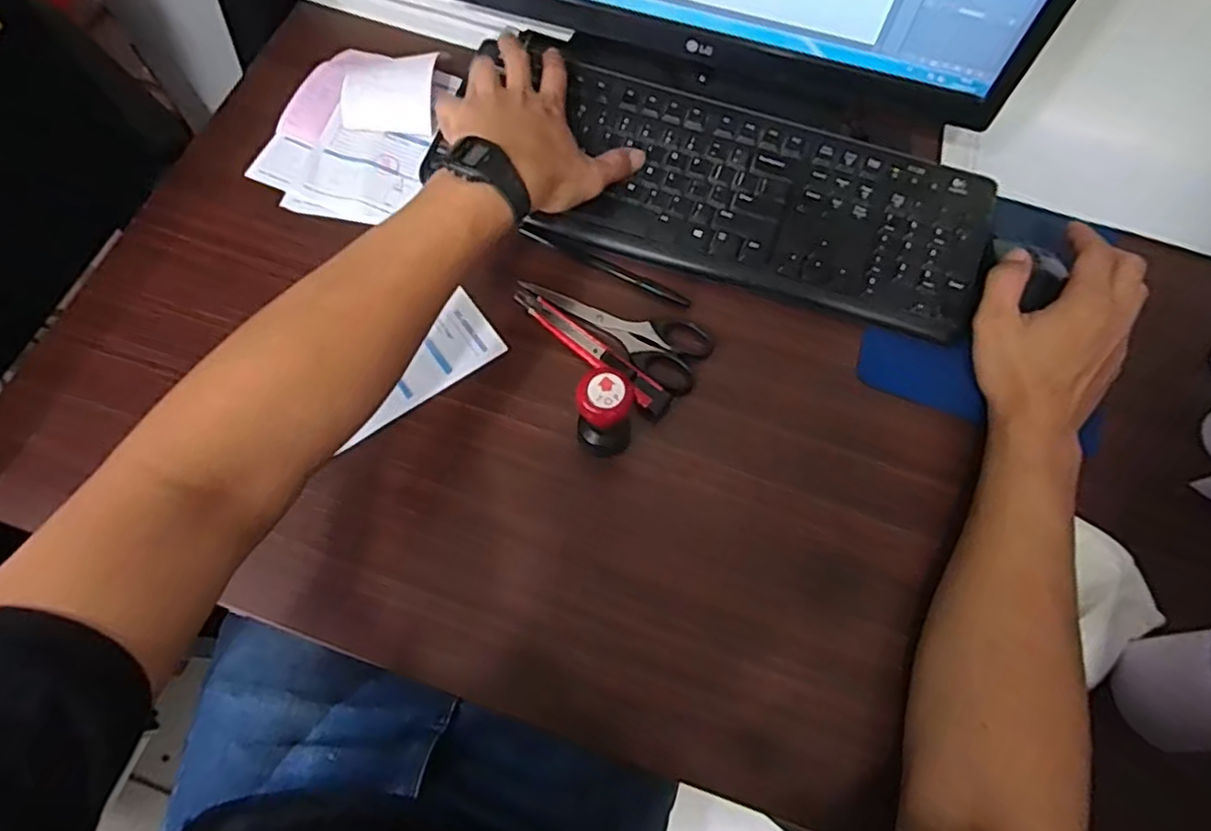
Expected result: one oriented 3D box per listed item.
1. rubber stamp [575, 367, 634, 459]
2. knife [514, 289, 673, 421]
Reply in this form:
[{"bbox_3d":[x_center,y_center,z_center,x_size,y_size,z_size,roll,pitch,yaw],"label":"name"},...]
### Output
[{"bbox_3d":[0.000,-0.001,0.427,0.032,0.070,0.034,1,68,-2],"label":"rubber stamp"},{"bbox_3d":[-0.011,-0.050,0.484,0.146,0.011,0.021,41,73,13],"label":"knife"}]

